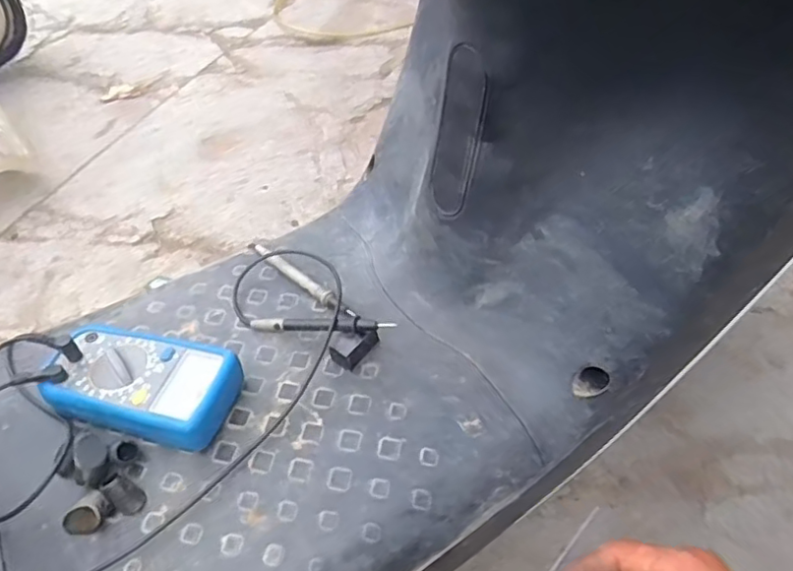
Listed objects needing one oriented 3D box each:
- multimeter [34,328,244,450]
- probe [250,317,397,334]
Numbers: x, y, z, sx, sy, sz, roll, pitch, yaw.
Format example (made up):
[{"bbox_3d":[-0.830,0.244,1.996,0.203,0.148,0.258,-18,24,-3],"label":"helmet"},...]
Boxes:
[{"bbox_3d":[-0.183,0.073,0.442,0.128,0.039,0.073,10,52,12],"label":"multimeter"},{"bbox_3d":[-0.060,0.032,0.471,0.123,0.014,0.010,-2,49,21],"label":"probe"}]

